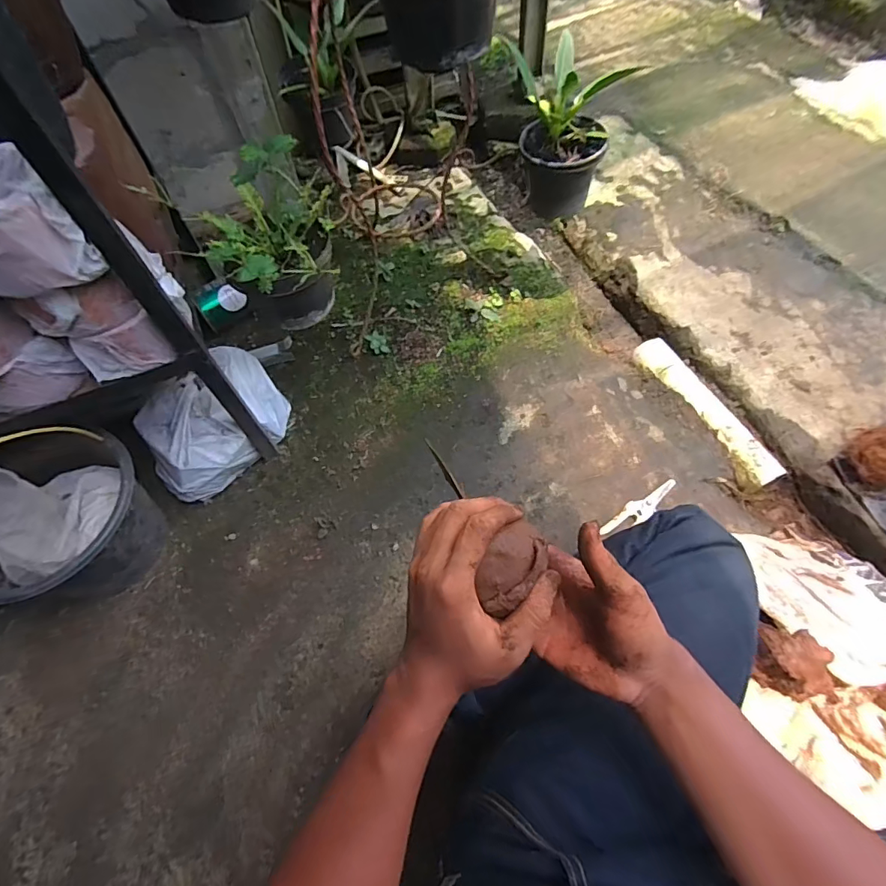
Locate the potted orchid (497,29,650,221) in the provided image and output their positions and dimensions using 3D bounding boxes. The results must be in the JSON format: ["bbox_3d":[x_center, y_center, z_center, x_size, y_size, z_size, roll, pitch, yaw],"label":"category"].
[{"bbox_3d":[0.227,-0.606,0.939,0.176,0.248,0.230,-7,60,-1],"label":"potted orchid"}]

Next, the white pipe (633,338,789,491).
[{"bbox_3d":[0.553,-0.081,1.002,0.070,0.058,0.392,-22,61,-9],"label":"white pipe"}]

